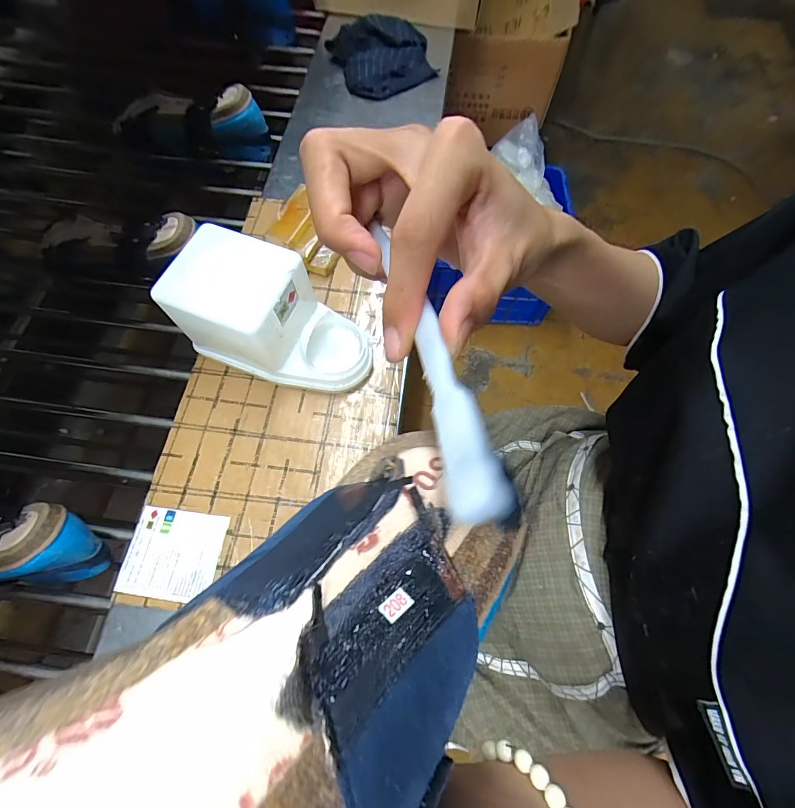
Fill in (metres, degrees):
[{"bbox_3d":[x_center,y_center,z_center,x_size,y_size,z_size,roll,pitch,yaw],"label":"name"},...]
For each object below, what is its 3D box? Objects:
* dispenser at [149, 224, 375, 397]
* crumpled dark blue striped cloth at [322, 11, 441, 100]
[{"bbox_3d":[-0.119,-0.083,0.374,0.180,0.112,0.097,21,70,9],"label":"dispenser"},{"bbox_3d":[-0.032,-0.587,0.618,0.154,0.032,0.179,-25,70,-9],"label":"crumpled dark blue striped cloth"}]

